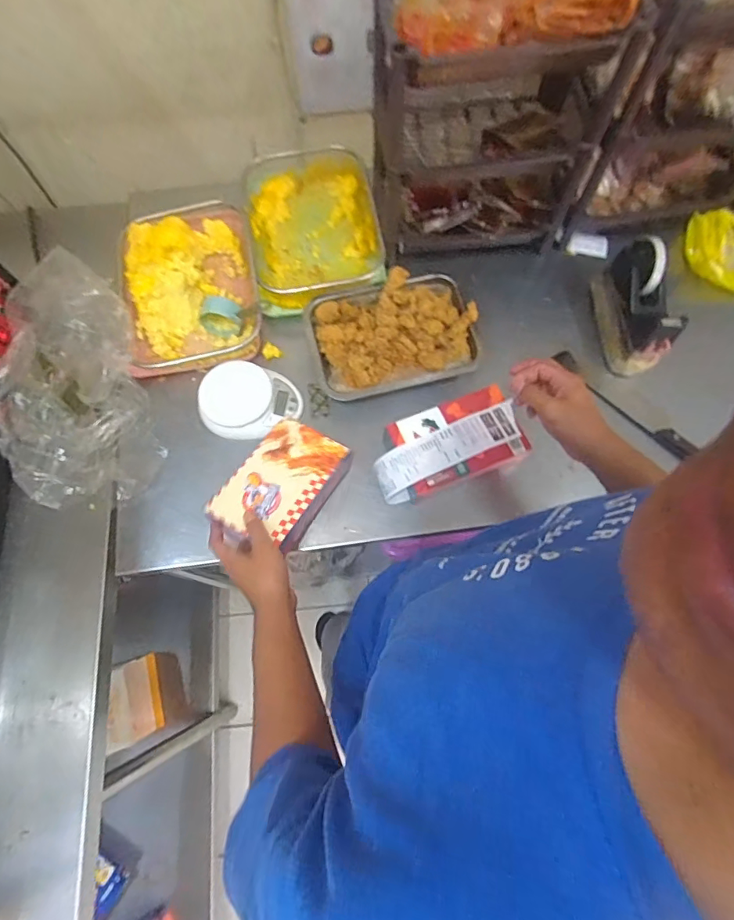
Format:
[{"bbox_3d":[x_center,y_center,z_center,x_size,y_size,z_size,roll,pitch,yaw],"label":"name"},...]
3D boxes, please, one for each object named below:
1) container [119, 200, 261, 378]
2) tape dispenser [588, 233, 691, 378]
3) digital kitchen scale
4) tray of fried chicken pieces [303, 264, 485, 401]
[{"bbox_3d":[-0.287,-0.282,0.787,0.212,0.064,0.292,-11,71,-4],"label":"container"},{"bbox_3d":[0.394,-0.223,0.729,0.082,0.128,0.164,0,71,0],"label":"tape dispenser"},{"bbox_3d":[-0.178,-0.091,0.737,0.153,0.039,0.114,1,71,0],"label":"digital kitchen scale"},{"bbox_3d":[0.040,-0.195,0.757,0.254,0.049,0.183,-15,72,-5],"label":"tray of fried chicken pieces"}]

